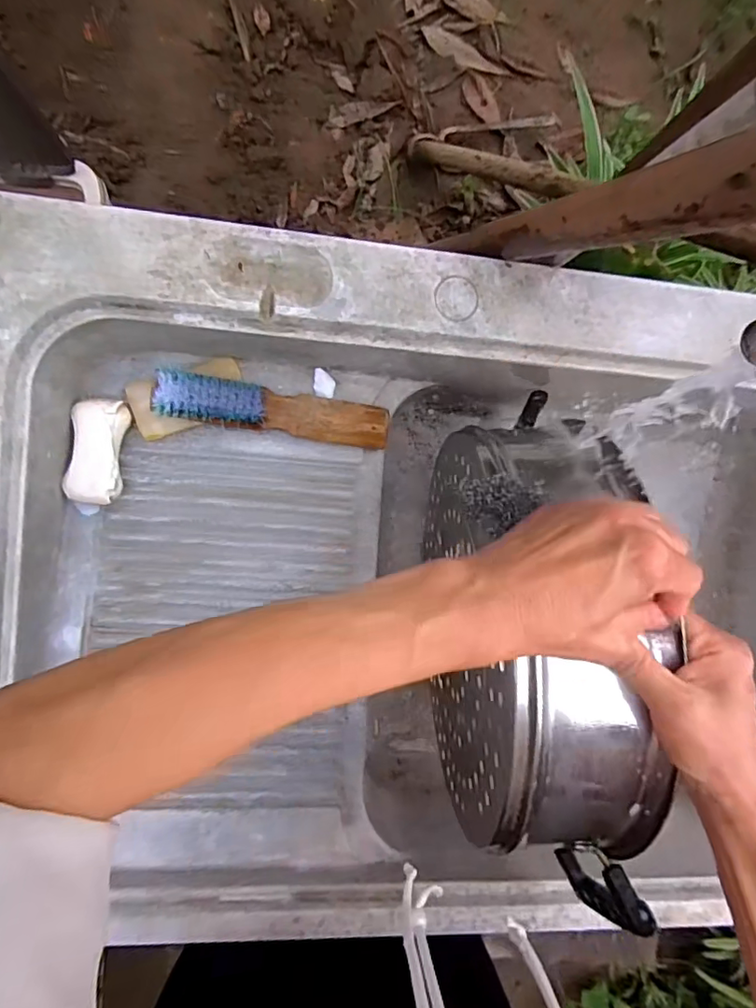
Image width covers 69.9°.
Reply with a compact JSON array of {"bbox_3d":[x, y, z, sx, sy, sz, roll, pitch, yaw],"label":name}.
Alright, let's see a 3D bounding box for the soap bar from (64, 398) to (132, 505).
[{"bbox_3d":[-0.244,-0.045,0.468,0.044,0.021,0.088,4,89,-7],"label":"soap bar"}]

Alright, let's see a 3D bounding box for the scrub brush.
[{"bbox_3d":[-0.090,-0.084,0.489,0.202,0.041,0.038,7,88,-7],"label":"scrub brush"}]

